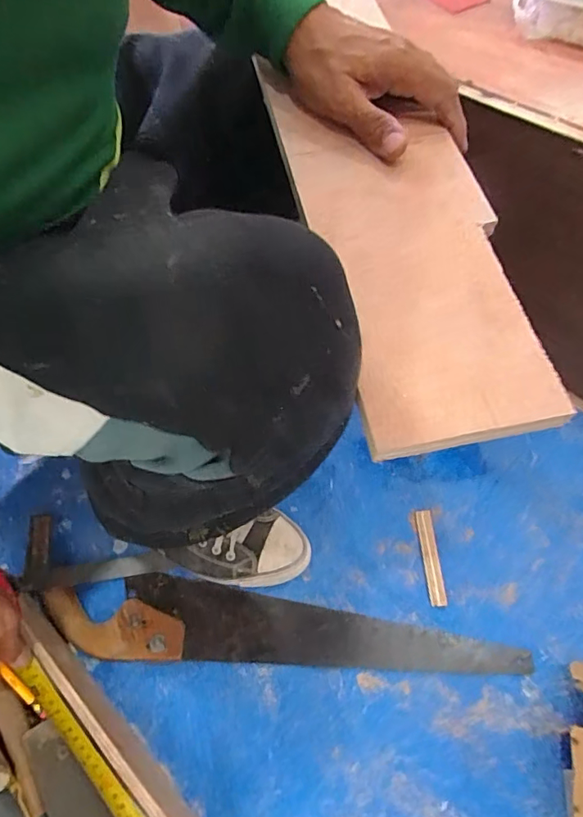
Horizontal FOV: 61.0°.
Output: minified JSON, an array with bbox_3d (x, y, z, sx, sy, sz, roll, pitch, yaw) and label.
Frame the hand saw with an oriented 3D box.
[{"bbox_3d":[-0.010,0.249,0.576,0.538,0.035,0.089,1,55,3],"label":"hand saw"}]

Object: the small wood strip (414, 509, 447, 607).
[{"bbox_3d":[0.178,0.189,0.635,0.021,0.007,0.121,-2,55,0],"label":"small wood strip"}]

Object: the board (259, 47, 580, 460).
[{"bbox_3d":[0.076,-0.131,0.360,0.130,0.018,0.337,-11,64,-6],"label":"board"}]

